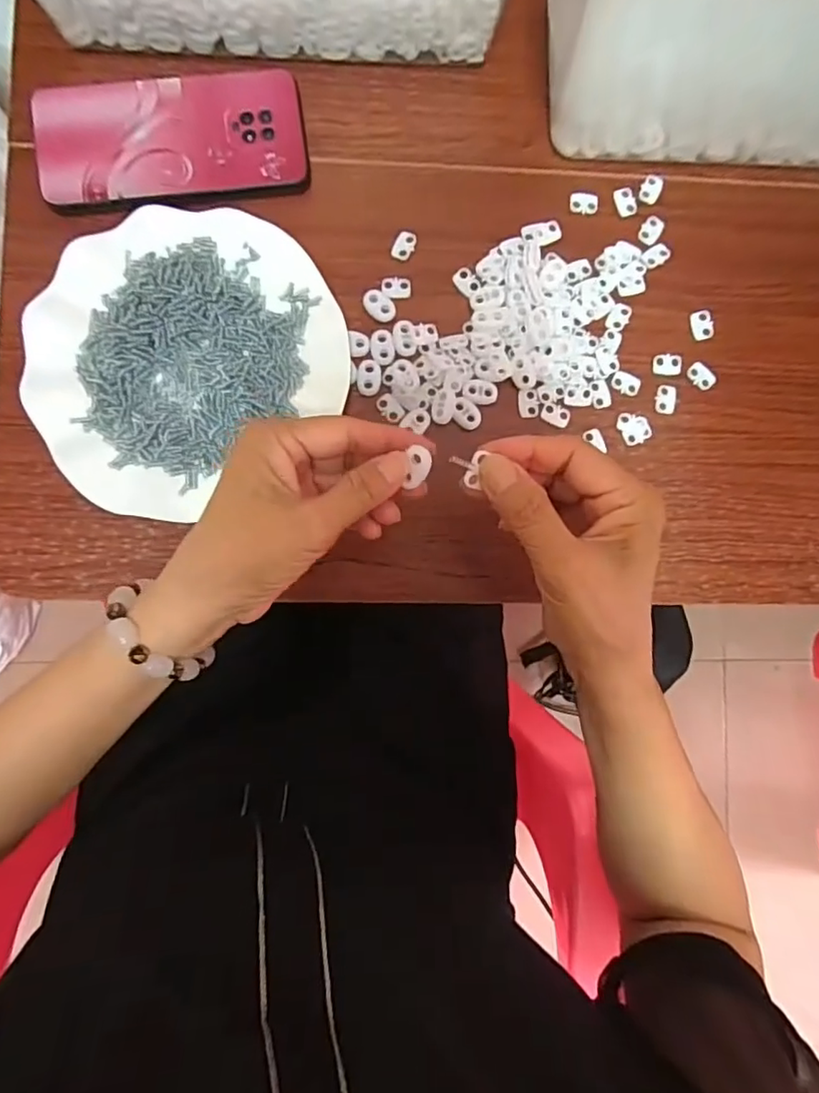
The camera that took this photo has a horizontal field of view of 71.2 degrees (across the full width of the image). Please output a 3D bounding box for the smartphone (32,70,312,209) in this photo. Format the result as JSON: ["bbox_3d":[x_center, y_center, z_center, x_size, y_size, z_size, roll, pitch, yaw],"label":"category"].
[{"bbox_3d":[-0.148,-0.254,0.357,0.163,0.016,0.087,-6,92,-4],"label":"smartphone"}]

